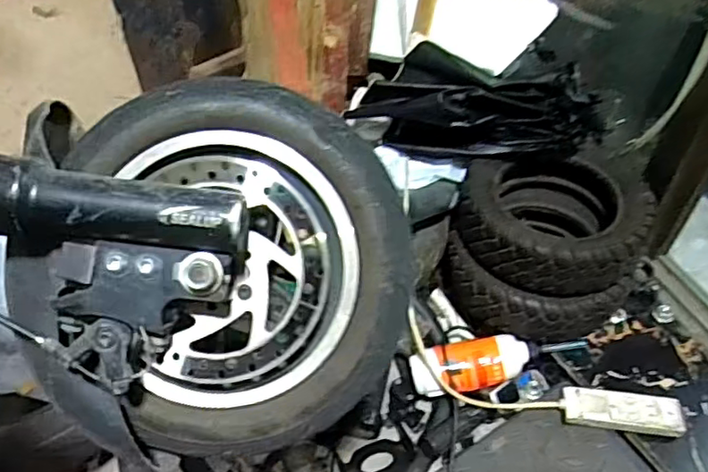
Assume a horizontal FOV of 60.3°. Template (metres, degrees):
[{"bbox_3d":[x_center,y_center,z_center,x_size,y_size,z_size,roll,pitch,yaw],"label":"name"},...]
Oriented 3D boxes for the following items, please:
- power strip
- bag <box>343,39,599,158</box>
[{"bbox_3d":[0.344,0.227,0.781,0.148,0.033,0.047,7,47,6],"label":"power strip"},{"bbox_3d":[0.186,-0.173,0.862,0.331,0.120,0.142,11,48,9],"label":"bag"}]

